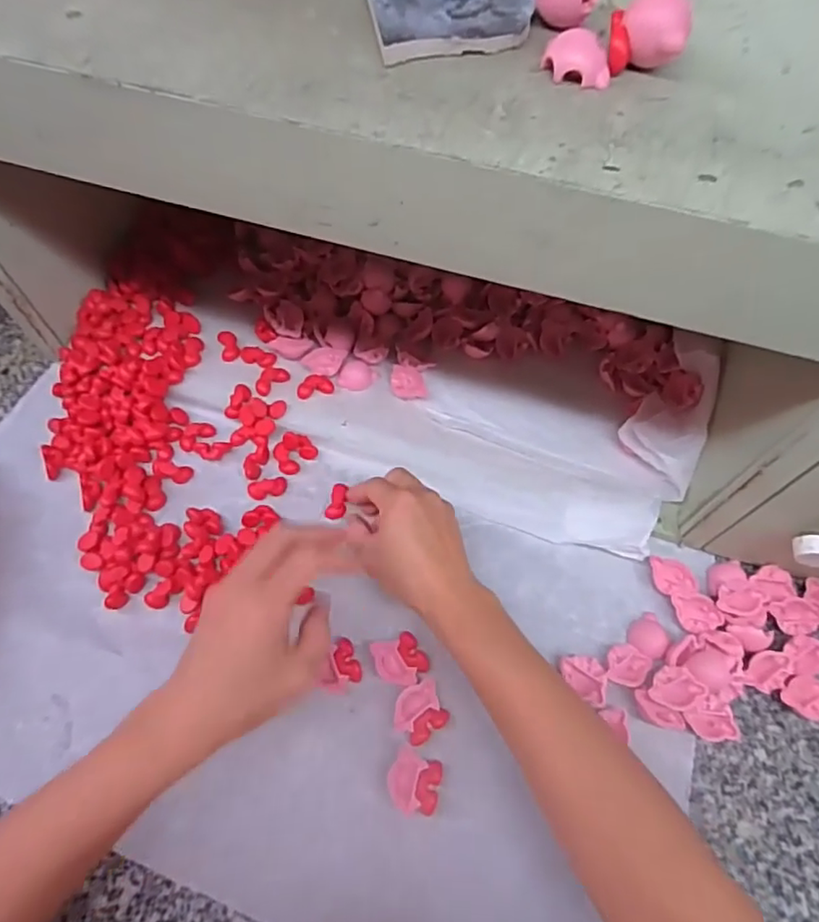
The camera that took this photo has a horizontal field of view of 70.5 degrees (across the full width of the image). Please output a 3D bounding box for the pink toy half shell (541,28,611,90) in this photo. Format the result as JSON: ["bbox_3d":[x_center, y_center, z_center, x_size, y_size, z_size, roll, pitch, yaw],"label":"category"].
[{"bbox_3d":[0.076,-0.181,0.260,0.030,0.011,0.022,16,63,5],"label":"pink toy half shell"}]

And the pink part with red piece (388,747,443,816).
[{"bbox_3d":[0.004,0.210,0.378,0.033,0.015,0.034,19,64,8],"label":"pink part with red piece"}]

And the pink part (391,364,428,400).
[{"bbox_3d":[0.000,-0.069,0.505,0.030,0.009,0.031,-1,63,-2],"label":"pink part"}]

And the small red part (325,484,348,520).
[{"bbox_3d":[-0.059,0.031,0.471,0.017,0.012,0.030,3,63,0],"label":"small red part"}]

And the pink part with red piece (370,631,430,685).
[{"bbox_3d":[-0.006,0.142,0.414,0.035,0.012,0.034,-19,65,-11],"label":"pink part with red piece"}]

